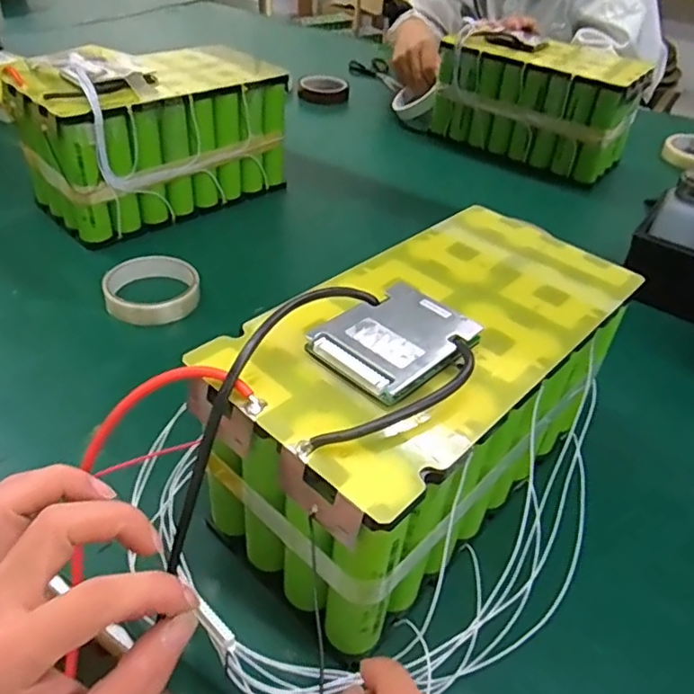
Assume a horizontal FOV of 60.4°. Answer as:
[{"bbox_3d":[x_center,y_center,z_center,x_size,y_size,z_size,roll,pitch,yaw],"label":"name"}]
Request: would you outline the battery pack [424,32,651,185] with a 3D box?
[{"bbox_3d":[0.275,-0.364,0.879,0.274,0.145,0.112,28,46,24],"label":"battery pack"}]

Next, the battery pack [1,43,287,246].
[{"bbox_3d":[-0.218,-0.252,0.703,0.281,0.159,0.132,-30,52,-33],"label":"battery pack"}]

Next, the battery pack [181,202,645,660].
[{"bbox_3d":[0.053,0.023,0.383,0.140,0.139,0.276,29,50,27],"label":"battery pack"}]

